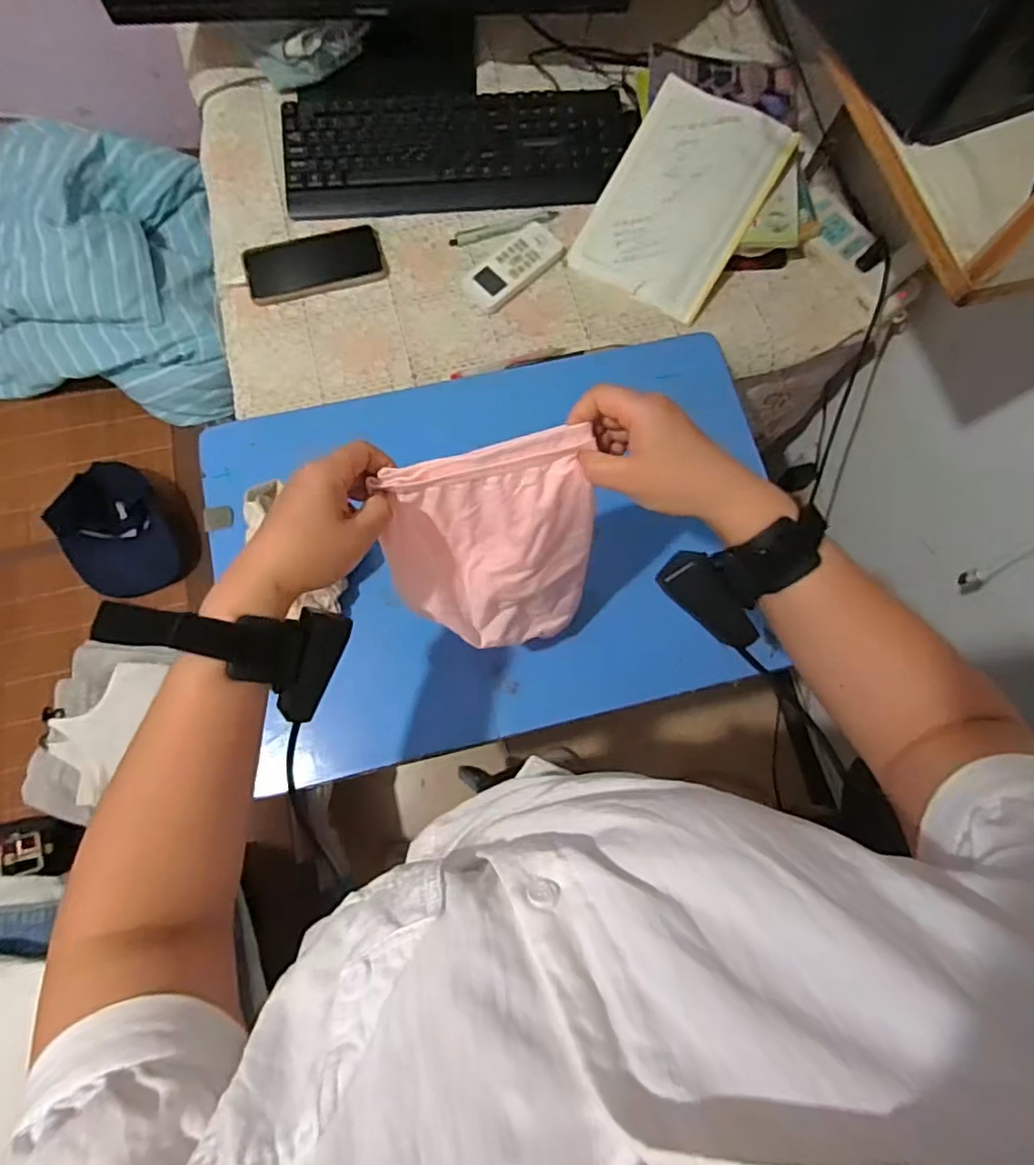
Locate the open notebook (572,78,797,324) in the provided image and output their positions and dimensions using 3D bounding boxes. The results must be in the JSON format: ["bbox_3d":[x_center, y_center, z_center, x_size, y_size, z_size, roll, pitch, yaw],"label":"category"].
[{"bbox_3d":[0.200,-0.470,0.747,0.179,0.013,0.263,29,91,6],"label":"open notebook"}]

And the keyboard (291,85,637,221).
[{"bbox_3d":[-0.071,-0.552,0.770,0.433,0.031,0.153,-4,75,-3],"label":"keyboard"}]

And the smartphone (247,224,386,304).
[{"bbox_3d":[-0.246,-0.391,0.744,0.164,0.010,0.083,-17,76,-6],"label":"smartphone"}]

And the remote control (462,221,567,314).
[{"bbox_3d":[-0.004,-0.390,0.750,0.132,0.019,0.065,-42,80,-12],"label":"remote control"}]

